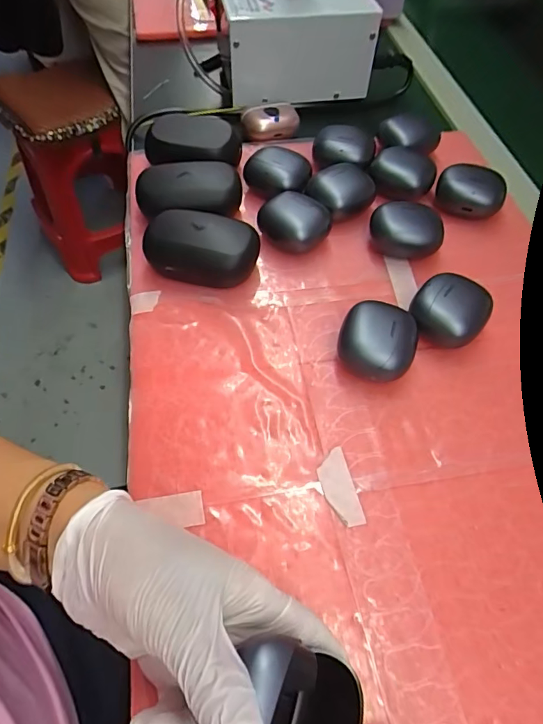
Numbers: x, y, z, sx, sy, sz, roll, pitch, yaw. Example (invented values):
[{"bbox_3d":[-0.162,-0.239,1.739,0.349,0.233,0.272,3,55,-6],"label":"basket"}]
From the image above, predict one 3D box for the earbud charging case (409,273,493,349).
[{"bbox_3d":[0.127,-0.036,0.323,0.047,0.033,0.053,36,64,20],"label":"earbud charging case"}]

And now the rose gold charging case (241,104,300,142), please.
[{"bbox_3d":[-0.001,-0.249,0.471,0.059,0.019,0.034,-3,58,-3],"label":"rose gold charging case"}]

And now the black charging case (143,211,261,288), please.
[{"bbox_3d":[-0.053,-0.086,0.352,0.083,0.035,0.048,8,58,4],"label":"black charging case"}]

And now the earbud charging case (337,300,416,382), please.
[{"bbox_3d":[0.073,-0.014,0.311,0.049,0.030,0.051,20,60,11],"label":"earbud charging case"}]

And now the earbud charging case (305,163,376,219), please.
[{"bbox_3d":[0.061,-0.146,0.394,0.050,0.027,0.046,-38,66,-22],"label":"earbud charging case"}]

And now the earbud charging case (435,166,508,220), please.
[{"bbox_3d":[0.175,-0.150,0.398,0.057,0.027,0.045,21,60,12],"label":"earbud charging case"}]

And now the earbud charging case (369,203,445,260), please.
[{"bbox_3d":[0.110,-0.106,0.368,0.055,0.029,0.039,3,58,1],"label":"earbud charging case"}]

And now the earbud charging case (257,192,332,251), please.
[{"bbox_3d":[0.018,-0.113,0.371,0.052,0.031,0.040,25,61,14],"label":"earbud charging case"}]

